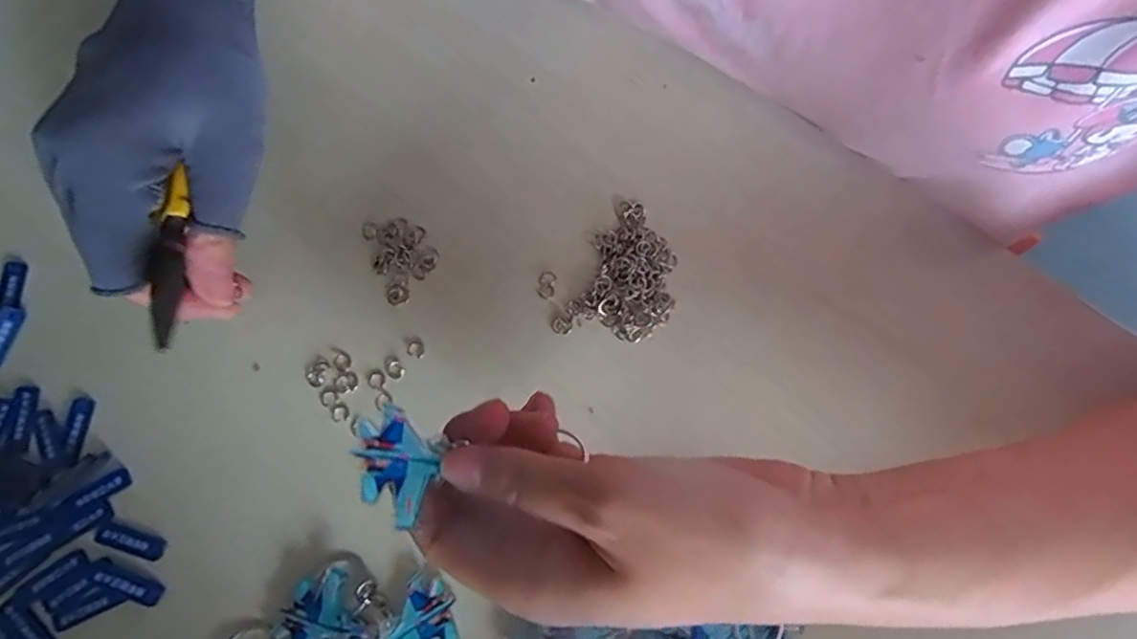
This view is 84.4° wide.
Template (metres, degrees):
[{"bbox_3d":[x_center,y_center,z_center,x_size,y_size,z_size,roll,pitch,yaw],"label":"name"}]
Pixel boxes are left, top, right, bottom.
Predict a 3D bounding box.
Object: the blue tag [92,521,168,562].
[{"bbox_3d":[-0.185,0.093,0.263,0.028,0.004,0.009,18,80,4],"label":"blue tag"}]

